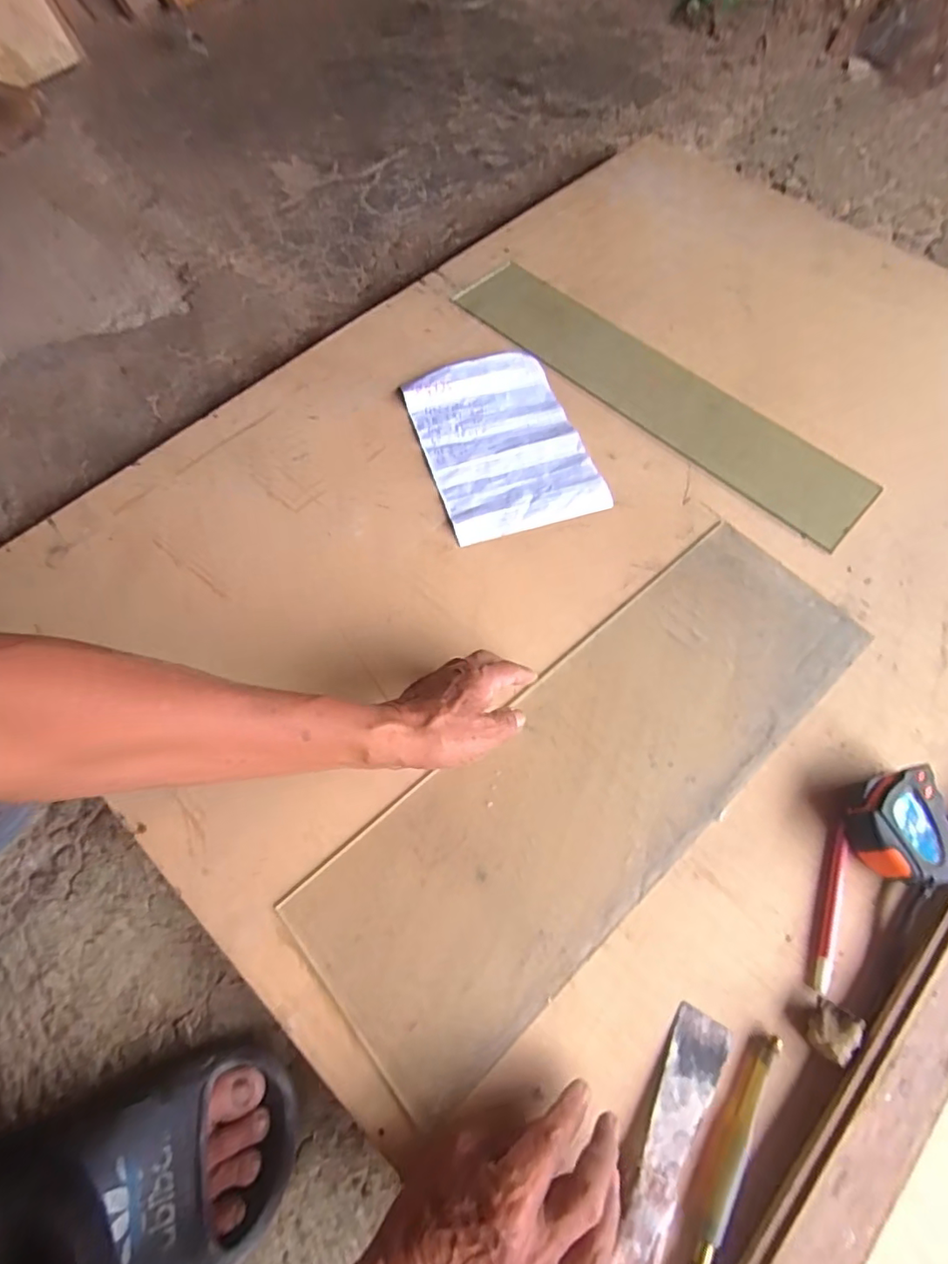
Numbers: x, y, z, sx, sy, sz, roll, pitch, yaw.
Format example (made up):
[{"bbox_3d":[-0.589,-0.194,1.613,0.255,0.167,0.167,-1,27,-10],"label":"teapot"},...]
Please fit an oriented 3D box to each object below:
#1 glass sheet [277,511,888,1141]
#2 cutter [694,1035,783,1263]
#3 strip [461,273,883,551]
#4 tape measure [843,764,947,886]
[{"bbox_3d":[0.116,0.112,0.482,0.552,0.009,0.186,-38,70,-17],"label":"glass sheet"},{"bbox_3d":[0.165,0.340,0.357,0.020,0.017,0.155,31,68,14],"label":"cutter"},{"bbox_3d":[0.215,-0.296,0.675,0.551,0.010,0.112,40,72,14],"label":"strip"},{"bbox_3d":[0.342,0.156,0.449,0.075,0.040,0.088,-3,64,-2],"label":"tape measure"}]

